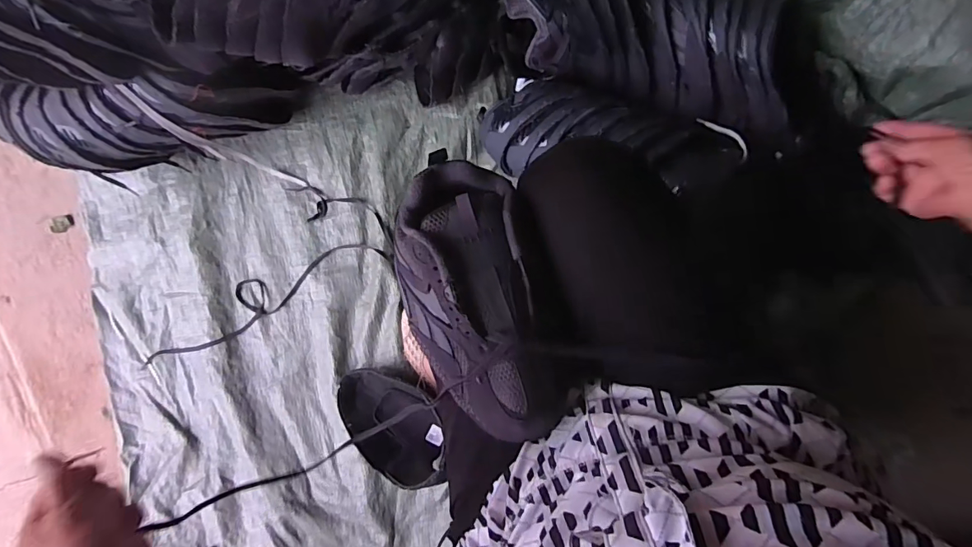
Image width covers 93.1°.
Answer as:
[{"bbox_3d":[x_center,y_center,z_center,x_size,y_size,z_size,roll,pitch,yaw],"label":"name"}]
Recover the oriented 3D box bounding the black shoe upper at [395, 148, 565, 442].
[{"bbox_3d":[-0.013,0.024,0.381,0.111,0.066,0.233,-16,90,9],"label":"black shoe upper"}]

